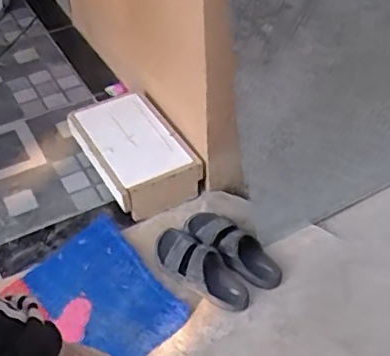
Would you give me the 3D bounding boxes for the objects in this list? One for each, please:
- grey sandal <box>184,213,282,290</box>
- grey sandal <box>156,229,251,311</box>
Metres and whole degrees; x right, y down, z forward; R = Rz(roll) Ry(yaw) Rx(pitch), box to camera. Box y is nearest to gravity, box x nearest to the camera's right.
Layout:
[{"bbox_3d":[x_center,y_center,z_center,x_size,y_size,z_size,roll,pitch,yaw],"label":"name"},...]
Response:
[{"bbox_3d":[0.120,0.207,1.883,0.349,0.097,0.144,37,53,20],"label":"grey sandal"},{"bbox_3d":[0.023,0.271,1.818,0.333,0.076,0.136,37,52,12],"label":"grey sandal"}]

